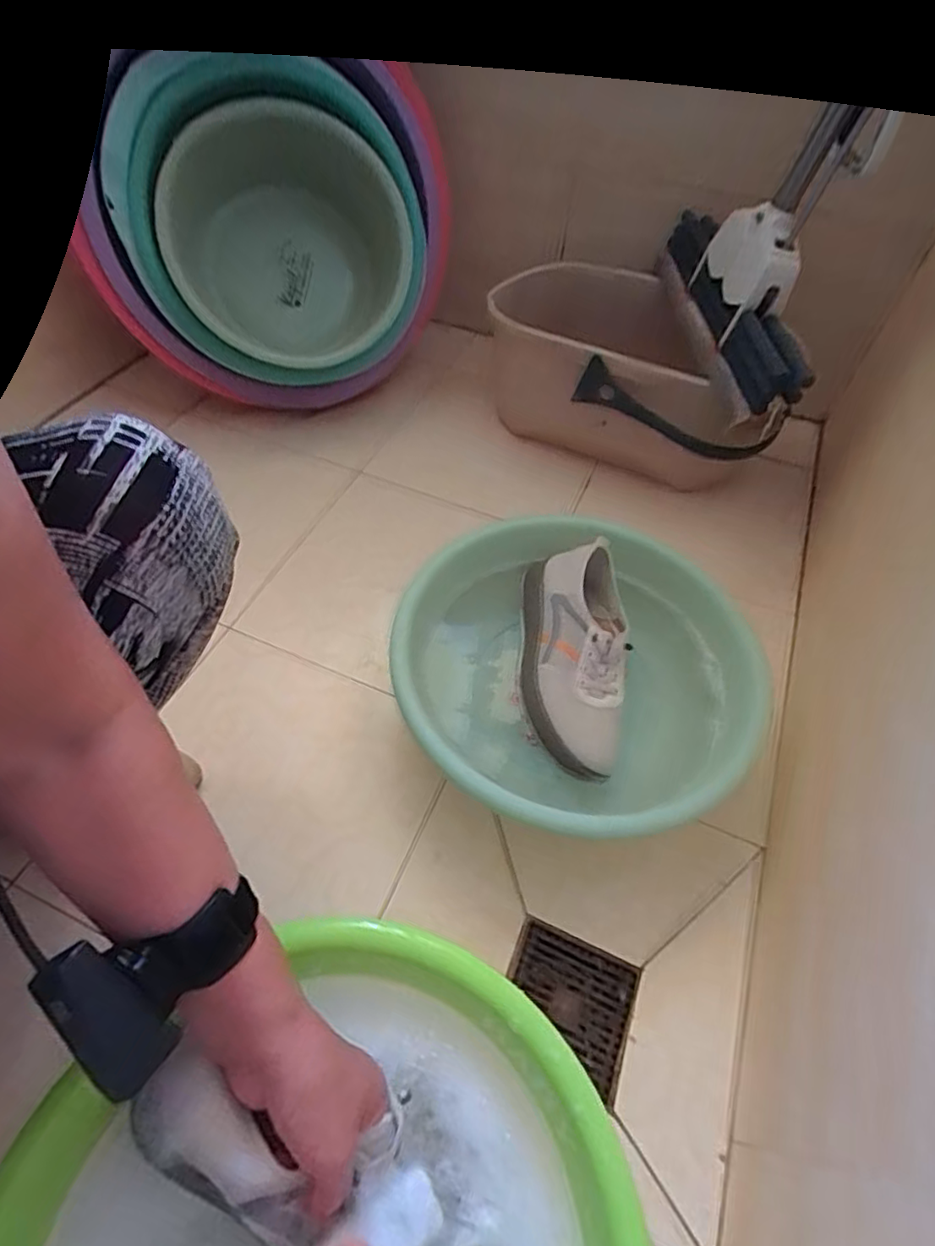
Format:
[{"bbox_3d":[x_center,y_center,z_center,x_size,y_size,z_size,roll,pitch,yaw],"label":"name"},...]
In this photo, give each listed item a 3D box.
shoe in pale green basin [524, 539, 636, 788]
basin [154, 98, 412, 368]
[{"bbox_3d":[0.104,0.037,0.590,0.106,0.088,0.233,5,53,1],"label":"shoe in pale green basin"},{"bbox_3d":[-0.249,-0.511,0.814,0.319,0.291,0.140,-41,23,-11],"label":"basin"}]

